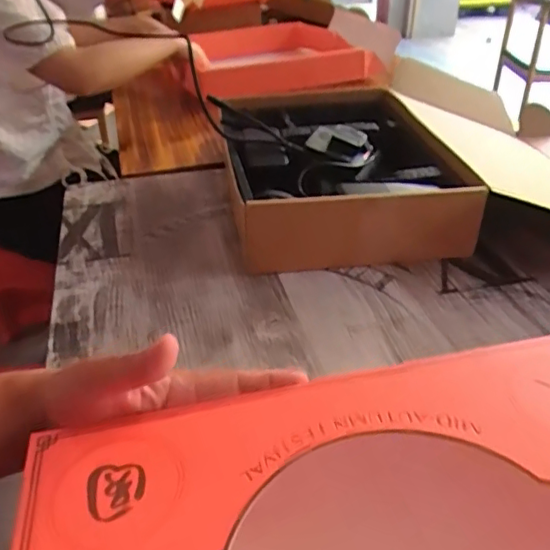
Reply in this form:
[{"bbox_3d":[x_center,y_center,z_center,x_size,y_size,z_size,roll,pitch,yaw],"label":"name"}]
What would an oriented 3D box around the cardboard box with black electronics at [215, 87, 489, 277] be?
[{"bbox_3d":[0.073,-0.124,0.719,0.251,0.084,0.291,-6,35,-6],"label":"cardboard box with black electronics"}]

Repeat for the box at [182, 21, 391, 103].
[{"bbox_3d":[-0.002,-0.524,1.379,0.378,0.077,0.412,-12,36,-14],"label":"box"}]

